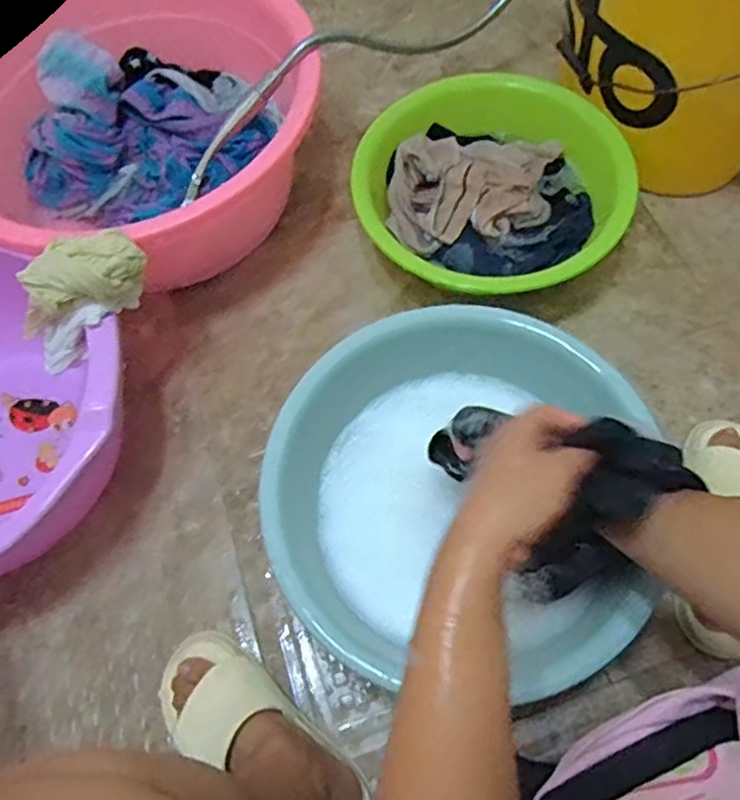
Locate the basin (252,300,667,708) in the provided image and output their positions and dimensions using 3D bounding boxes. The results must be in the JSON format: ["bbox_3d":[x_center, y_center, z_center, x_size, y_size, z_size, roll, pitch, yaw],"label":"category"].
[{"bbox_3d":[0.084,0.090,0.682,0.358,0.135,0.357,-1,65,3],"label":"basin"}]

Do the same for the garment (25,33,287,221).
[{"bbox_3d":[-0.301,-0.365,0.878,0.350,0.135,0.219,-22,66,-7],"label":"garment"}]

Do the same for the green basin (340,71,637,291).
[{"bbox_3d":[0.150,-0.259,0.834,0.312,0.117,0.307,-1,70,2],"label":"green basin"}]

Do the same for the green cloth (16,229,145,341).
[{"bbox_3d":[-0.291,-0.122,0.650,0.130,0.069,0.071,-19,66,-6],"label":"green cloth"}]

